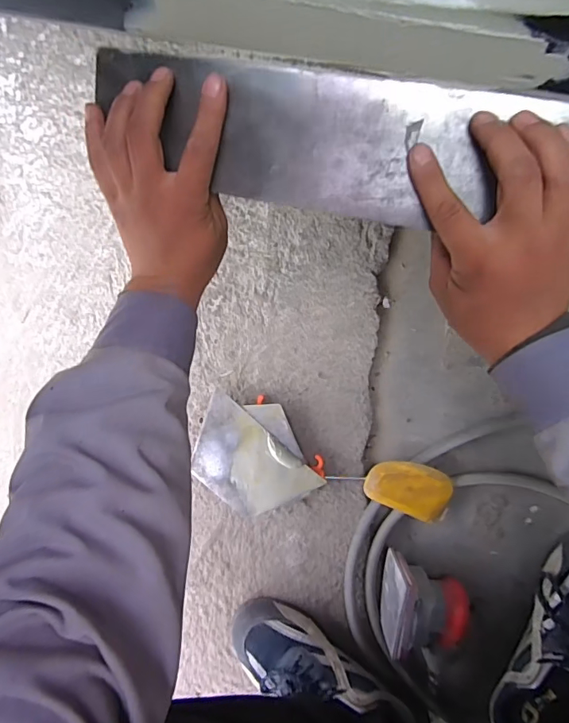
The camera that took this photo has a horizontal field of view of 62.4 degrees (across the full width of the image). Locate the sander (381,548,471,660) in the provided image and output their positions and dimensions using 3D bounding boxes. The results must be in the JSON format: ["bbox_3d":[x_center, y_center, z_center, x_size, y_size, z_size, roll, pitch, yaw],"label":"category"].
[{"bbox_3d":[0.166,0.290,0.560,0.096,0.074,0.101,6,95,8],"label":"sander"}]

